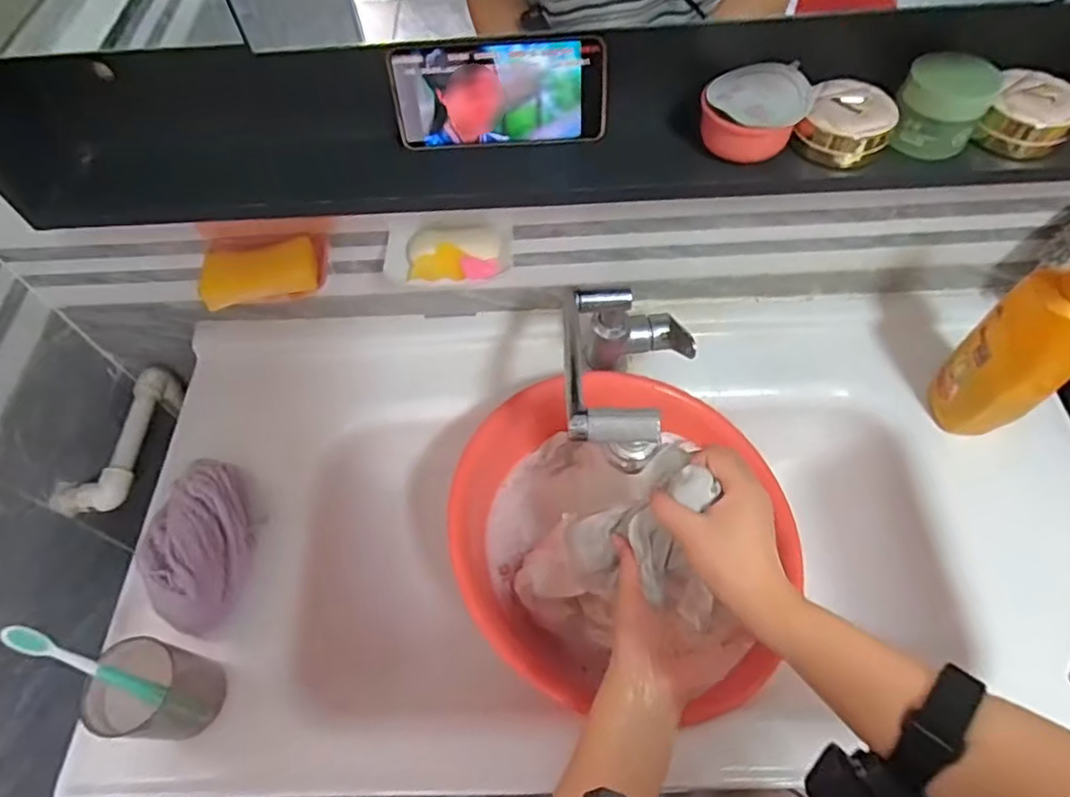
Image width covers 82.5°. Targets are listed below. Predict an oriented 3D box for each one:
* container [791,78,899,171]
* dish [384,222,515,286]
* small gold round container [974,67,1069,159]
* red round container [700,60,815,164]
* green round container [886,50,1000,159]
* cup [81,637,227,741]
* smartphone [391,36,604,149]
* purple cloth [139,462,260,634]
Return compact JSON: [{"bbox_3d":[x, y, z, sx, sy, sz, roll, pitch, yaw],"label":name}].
[{"bbox_3d":[0.246,-0.215,0.486,0.066,0.043,0.063,-1,59,2],"label":"container"},{"bbox_3d":[-0.088,-0.147,0.620,0.129,0.022,0.083,-1,59,2],"label":"dish"},{"bbox_3d":[0.388,-0.223,0.477,0.060,0.035,0.066,-1,59,2],"label":"small gold round container"},{"bbox_3d":[0.171,-0.224,0.482,0.079,0.046,0.068,11,60,9],"label":"red round container"},{"bbox_3d":[0.309,-0.224,0.465,0.061,0.054,0.059,29,64,19],"label":"green round container"},{"bbox_3d":[-0.333,0.259,0.542,0.075,0.081,0.074,-1,59,2],"label":"cup"},{"bbox_3d":[-0.028,-0.238,0.483,0.165,0.078,0.015,-3,45,2],"label":"smartphone"},{"bbox_3d":[-0.345,0.143,0.616,0.102,0.054,0.184,-22,60,-10],"label":"purple cloth"}]

